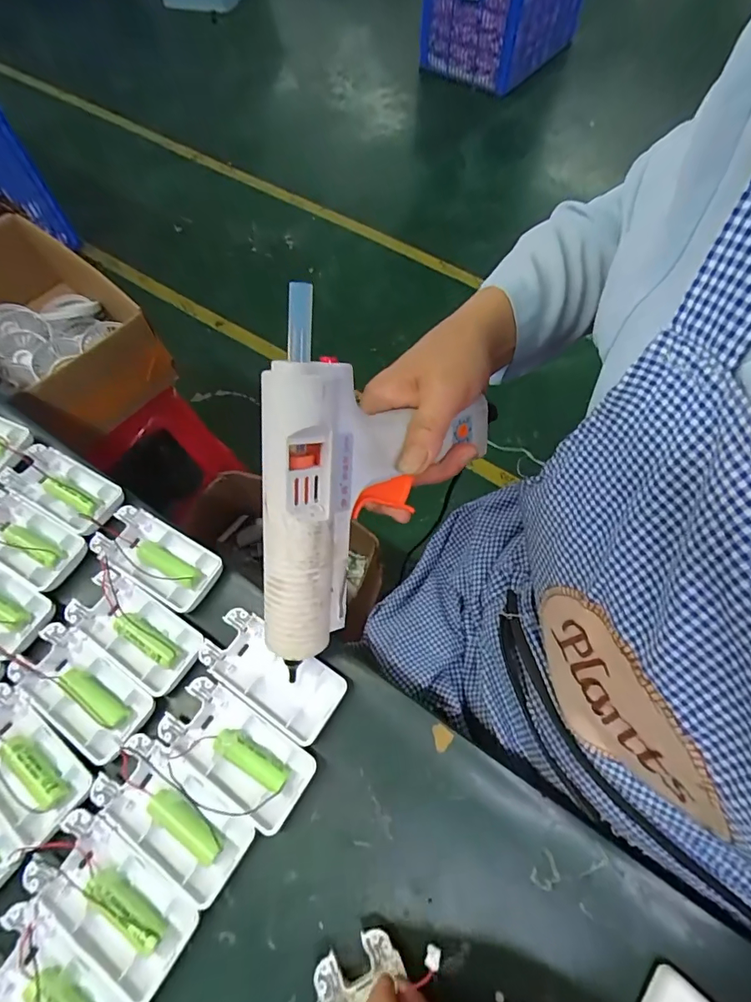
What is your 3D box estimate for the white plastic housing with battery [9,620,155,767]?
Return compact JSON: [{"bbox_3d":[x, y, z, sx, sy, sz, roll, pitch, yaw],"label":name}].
[{"bbox_3d":[-0.189,0.122,0.302,0.093,0.015,0.045,29,67,15],"label":"white plastic housing with battery"}]

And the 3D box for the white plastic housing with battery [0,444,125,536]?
[{"bbox_3d":[-0.244,-0.010,0.370,0.098,0.015,0.043,28,66,14],"label":"white plastic housing with battery"}]

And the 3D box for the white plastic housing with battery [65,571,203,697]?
[{"bbox_3d":[-0.162,0.088,0.320,0.094,0.015,0.043,32,67,16],"label":"white plastic housing with battery"}]

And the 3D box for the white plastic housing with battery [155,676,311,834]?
[{"bbox_3d":[-0.085,0.152,0.288,0.093,0.014,0.046,30,67,15],"label":"white plastic housing with battery"}]

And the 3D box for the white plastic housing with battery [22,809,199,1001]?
[{"bbox_3d":[-0.144,0.215,0.254,0.093,0.016,0.046,31,67,15],"label":"white plastic housing with battery"}]

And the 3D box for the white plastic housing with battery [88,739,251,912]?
[{"bbox_3d":[-0.118,0.181,0.272,0.092,0.011,0.045,30,67,15],"label":"white plastic housing with battery"}]

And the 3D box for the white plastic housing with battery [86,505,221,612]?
[{"bbox_3d":[-0.159,0.042,0.343,0.094,0.014,0.043,27,66,14],"label":"white plastic housing with battery"}]

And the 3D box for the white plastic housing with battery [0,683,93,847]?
[{"bbox_3d":[-0.213,0.156,0.285,0.093,0.013,0.044,36,69,17],"label":"white plastic housing with battery"}]

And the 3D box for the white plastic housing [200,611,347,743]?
[{"bbox_3d":[-0.067,0.113,0.309,0.094,0.014,0.045,31,67,15],"label":"white plastic housing"}]

